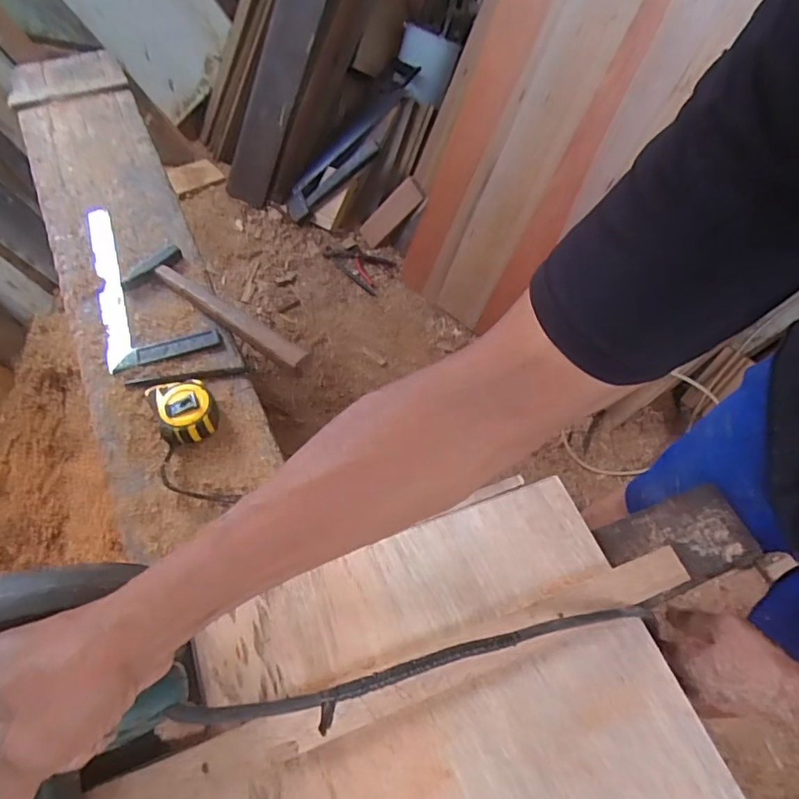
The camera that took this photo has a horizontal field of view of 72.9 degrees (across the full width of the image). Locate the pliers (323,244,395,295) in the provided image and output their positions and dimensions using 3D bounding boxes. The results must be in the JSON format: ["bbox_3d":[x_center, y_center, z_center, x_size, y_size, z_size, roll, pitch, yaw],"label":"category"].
[{"bbox_3d":[-0.124,-0.401,1.605,0.203,0.032,0.139,30,60,12],"label":"pliers"}]

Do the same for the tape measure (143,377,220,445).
[{"bbox_3d":[-0.241,0.011,0.605,0.062,0.033,0.073,-27,65,-21],"label":"tape measure"}]

